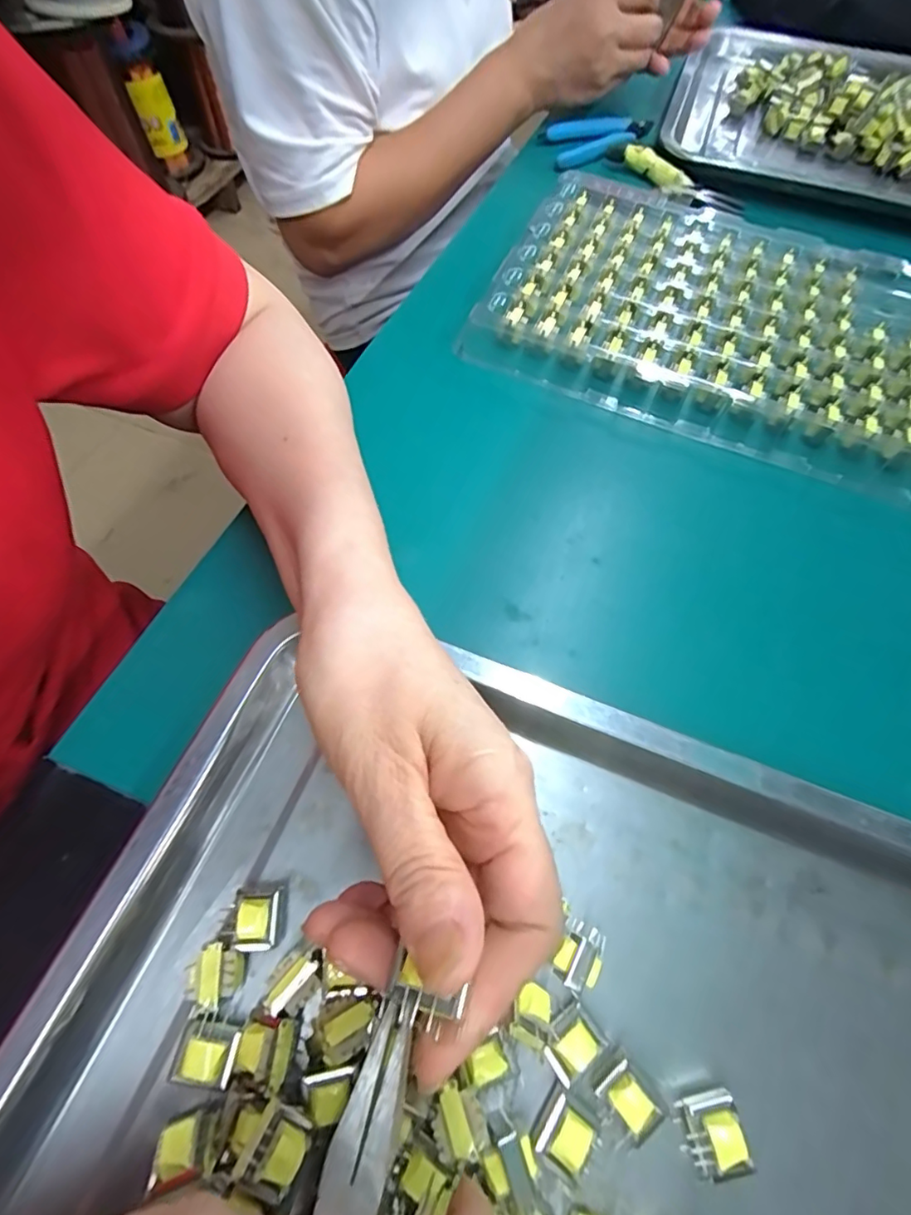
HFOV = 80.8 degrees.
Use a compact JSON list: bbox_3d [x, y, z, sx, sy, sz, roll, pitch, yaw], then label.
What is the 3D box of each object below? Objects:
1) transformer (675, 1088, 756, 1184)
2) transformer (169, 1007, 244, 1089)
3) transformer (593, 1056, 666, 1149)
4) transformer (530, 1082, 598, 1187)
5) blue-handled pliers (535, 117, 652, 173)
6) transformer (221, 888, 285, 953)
[{"bbox_3d":[0.085,0.173,0.177,0.018,0.016,0.021,-17,66,-9],"label":"transformer"},{"bbox_3d":[-0.083,0.150,0.182,0.020,0.017,0.017,8,65,3],"label":"transformer"},{"bbox_3d":[0.056,0.166,0.180,0.017,0.015,0.020,-36,70,-16],"label":"transformer"},{"bbox_3d":[0.036,0.172,0.174,0.016,0.010,0.017,36,69,15],"label":"transformer"},{"bbox_3d":[0.136,-0.422,0.483,0.121,0.020,0.051,-20,67,-10],"label":"blue-handled pliers"},{"bbox_3d":[-0.074,0.116,0.199,0.019,0.015,0.020,0,65,-1],"label":"transformer"}]

